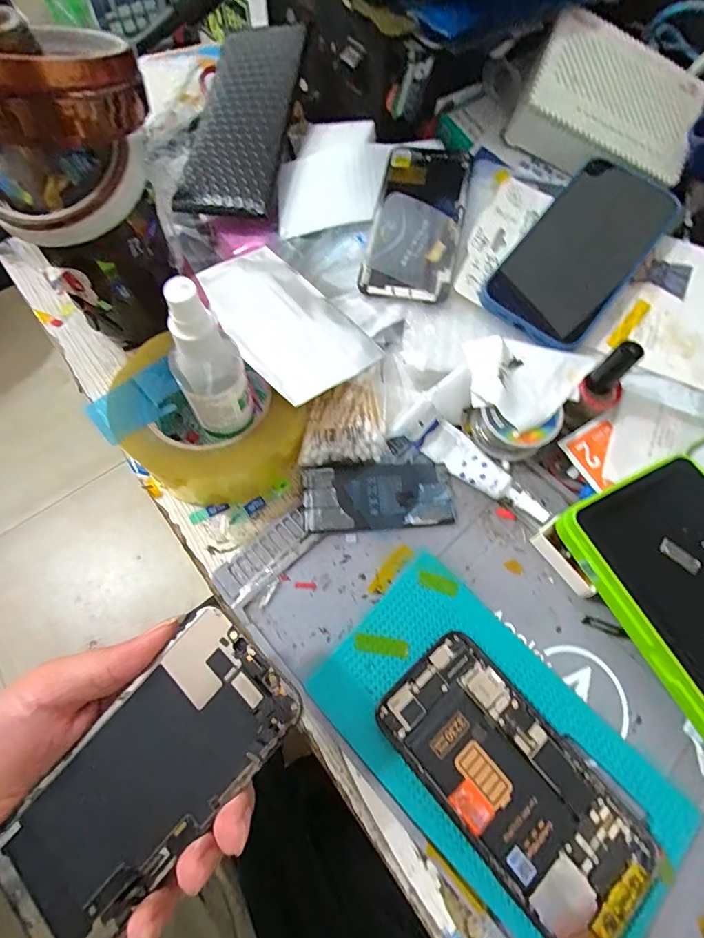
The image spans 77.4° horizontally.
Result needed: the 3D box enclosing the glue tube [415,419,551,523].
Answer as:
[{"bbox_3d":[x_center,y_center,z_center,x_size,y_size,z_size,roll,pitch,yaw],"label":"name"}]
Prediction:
[{"bbox_3d":[0.091,0.004,0.305,0.098,0.015,0.027,43,71,15],"label":"glue tube"}]

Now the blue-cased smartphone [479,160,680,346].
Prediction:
[{"bbox_3d":[0.171,-0.161,0.327,0.081,0.012,0.154,40,84,4],"label":"blue-cased smartphone"}]

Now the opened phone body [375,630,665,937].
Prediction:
[{"bbox_3d":[0.087,0.165,0.235,0.076,0.010,0.145,-40,73,-18],"label":"opened phone body"}]

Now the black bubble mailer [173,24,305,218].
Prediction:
[{"bbox_3d":[-0.094,-0.303,0.380,0.084,0.023,0.185,11,82,2],"label":"black bubble mailer"}]

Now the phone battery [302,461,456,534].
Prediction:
[{"bbox_3d":[0.018,0.017,0.298,0.100,0.006,0.045,-4,66,-4],"label":"phone battery"}]

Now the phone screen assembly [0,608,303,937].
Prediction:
[{"bbox_3d":[-0.092,0.137,0.194,0.067,0.009,0.142,41,84,15],"label":"phone screen assembly"}]

